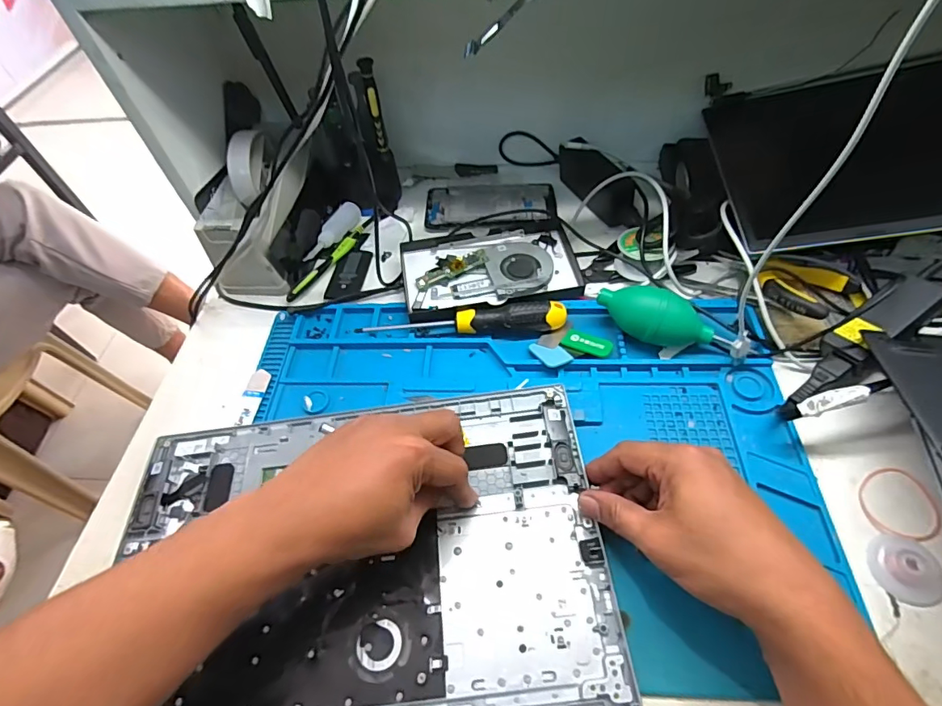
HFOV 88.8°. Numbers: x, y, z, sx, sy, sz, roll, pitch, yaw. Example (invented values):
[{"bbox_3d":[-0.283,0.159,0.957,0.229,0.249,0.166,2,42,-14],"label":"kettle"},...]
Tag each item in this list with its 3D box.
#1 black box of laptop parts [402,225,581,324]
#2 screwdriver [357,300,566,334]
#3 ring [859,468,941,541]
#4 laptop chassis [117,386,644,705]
[{"bbox_3d":[0.021,-0.087,0.508,0.178,0.024,0.118,-10,54,-3],"label":"black box of laptop parts"},{"bbox_3d":[-0.008,-0.029,0.467,0.198,0.026,0.023,-4,54,2],"label":"screwdriver"},{"bbox_3d":[0.316,0.112,0.357,0.049,0.005,0.054,-1,51,9],"label":"ring"},{"bbox_3d":[-0.082,0.147,0.356,0.350,0.014,0.229,-7,54,0],"label":"laptop chassis"}]

